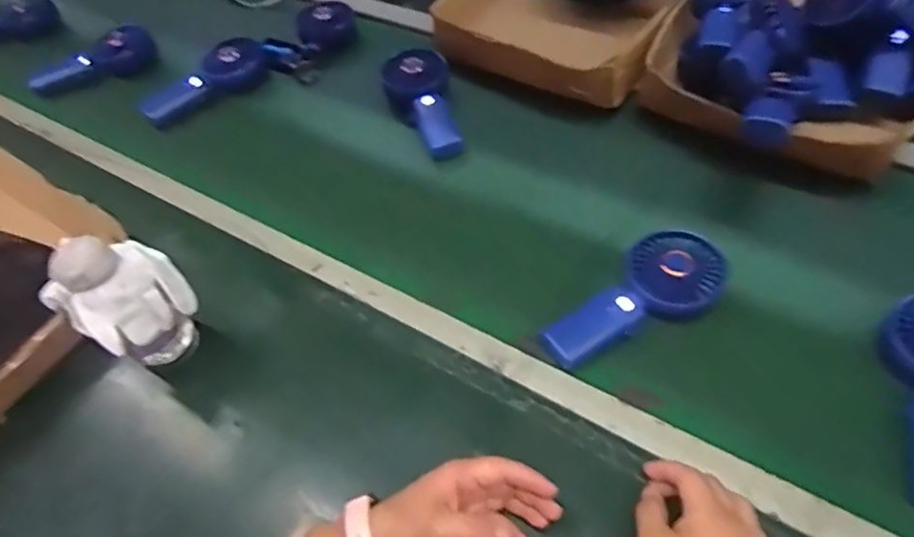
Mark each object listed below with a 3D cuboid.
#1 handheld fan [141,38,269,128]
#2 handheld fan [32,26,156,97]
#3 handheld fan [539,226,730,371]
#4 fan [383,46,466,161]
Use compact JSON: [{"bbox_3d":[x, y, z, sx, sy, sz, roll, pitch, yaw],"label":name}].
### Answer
[{"bbox_3d":[-0.352,-0.261,0.845,0.184,0.035,0.067,-41,59,-21],"label":"handheld fan"},{"bbox_3d":[-0.538,-0.304,0.905,0.178,0.057,0.047,-23,55,-10],"label":"handheld fan"},{"bbox_3d":[0.164,0.030,0.561,0.182,0.028,0.086,-34,57,-3],"label":"handheld fan"},{"bbox_3d":[-0.040,-0.218,0.785,0.077,0.034,0.181,-19,69,-10],"label":"fan"}]

